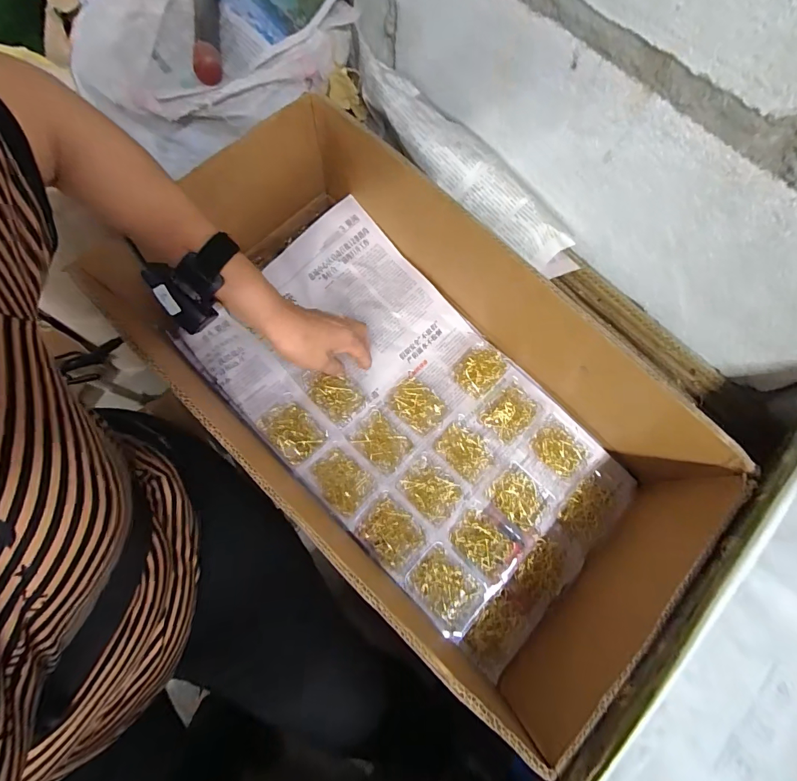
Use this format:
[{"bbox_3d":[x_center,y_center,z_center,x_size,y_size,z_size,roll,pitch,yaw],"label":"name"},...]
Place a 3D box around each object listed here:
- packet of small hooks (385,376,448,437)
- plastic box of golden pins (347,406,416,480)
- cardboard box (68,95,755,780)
[{"bbox_3d":[0.025,0.018,0.505,0.074,0.008,0.055,38,76,9],"label":"packet of small hooks"},{"bbox_3d":[-0.021,0.063,0.492,0.074,0.012,0.059,44,77,10],"label":"plastic box of golden pins"},{"bbox_3d":[0.016,0.015,0.472,0.630,0.230,0.329,43,77,10],"label":"cardboard box"}]

